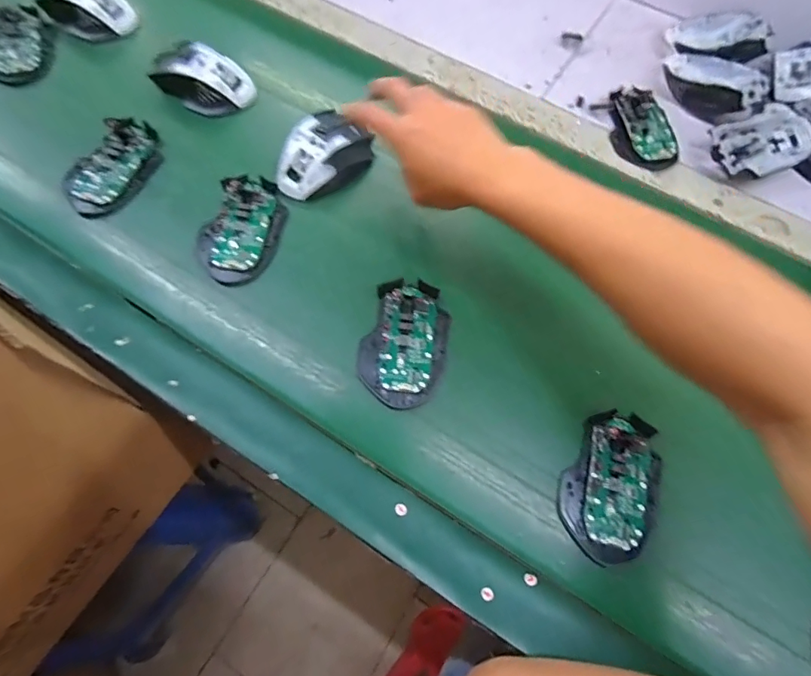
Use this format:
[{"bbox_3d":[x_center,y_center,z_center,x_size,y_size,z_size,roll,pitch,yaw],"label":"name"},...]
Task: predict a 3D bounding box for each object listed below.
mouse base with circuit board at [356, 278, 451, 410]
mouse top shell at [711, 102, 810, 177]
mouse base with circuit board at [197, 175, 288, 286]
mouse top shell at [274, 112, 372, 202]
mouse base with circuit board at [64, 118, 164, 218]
[{"bbox_3d":[0.000,0.003,0.406,0.075,0.020,0.113,10,67,2],"label":"mouse base with circuit board"},{"bbox_3d":[0.384,-0.208,0.491,0.109,0.043,0.064,-19,69,-11],"label":"mouse top shell"},{"bbox_3d":[-0.159,-0.108,0.445,0.070,0.018,0.116,15,67,3],"label":"mouse base with circuit board"},{"bbox_3d":[-0.088,-0.185,0.470,0.068,0.036,0.094,37,70,12],"label":"mouse top shell"},{"bbox_3d":[-0.301,-0.178,0.470,0.064,0.017,0.116,26,68,8],"label":"mouse base with circuit board"}]

